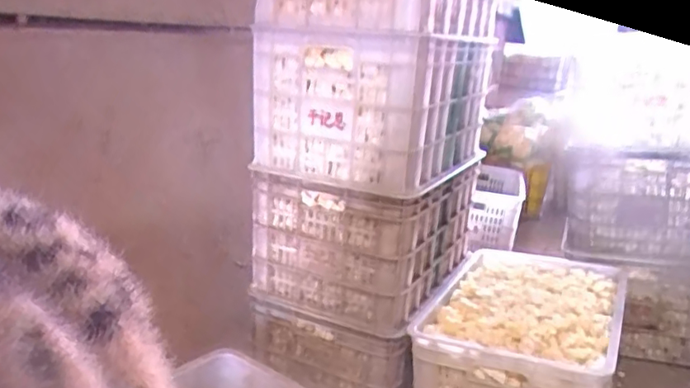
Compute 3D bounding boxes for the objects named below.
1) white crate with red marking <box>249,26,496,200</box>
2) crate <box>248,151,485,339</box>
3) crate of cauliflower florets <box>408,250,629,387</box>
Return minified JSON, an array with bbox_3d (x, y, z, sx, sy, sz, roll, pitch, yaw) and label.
[{"bbox_3d":[0.075,-0.189,1.191,0.364,0.278,0.408,5,15,29],"label":"white crate with red marking"},{"bbox_3d":[0.057,0.078,1.273,0.372,0.268,0.399,5,15,29],"label":"crate"},{"bbox_3d":[0.393,0.343,1.240,0.366,0.262,0.526,4,14,28],"label":"crate of cauliflower florets"}]

